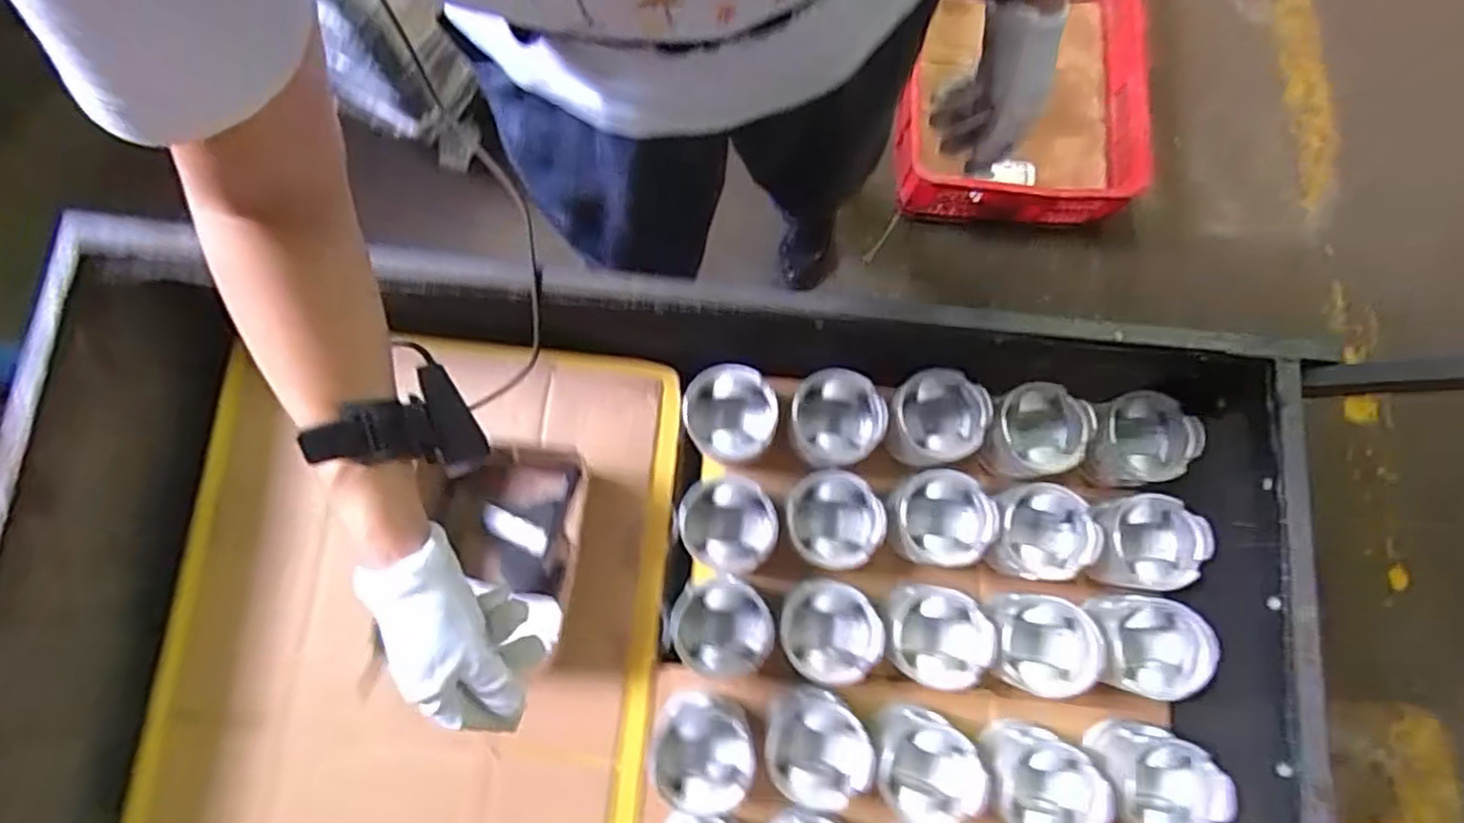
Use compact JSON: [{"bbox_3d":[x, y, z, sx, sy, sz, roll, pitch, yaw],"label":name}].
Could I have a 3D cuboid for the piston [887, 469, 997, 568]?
[{"bbox_3d":[0.207,0.108,0.714,0.090,0.067,0.090,0,78,-1],"label":"piston"}]

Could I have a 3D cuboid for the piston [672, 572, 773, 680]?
[{"bbox_3d":[-0.009,0.212,0.702,0.098,0.070,0.090,39,80,7],"label":"piston"}]

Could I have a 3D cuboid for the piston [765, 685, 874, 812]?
[{"bbox_3d":[0.078,0.313,0.672,0.089,0.073,0.095,0,78,-1],"label":"piston"}]

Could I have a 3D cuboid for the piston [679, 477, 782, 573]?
[{"bbox_3d":[-0.003,0.114,0.715,0.094,0.081,0.090,0,78,-1],"label":"piston"}]

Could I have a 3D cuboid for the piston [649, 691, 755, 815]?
[{"bbox_3d":[-0.030,0.319,0.673,0.094,0.076,0.093,0,78,-1],"label":"piston"}]

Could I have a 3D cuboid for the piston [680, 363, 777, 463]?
[{"bbox_3d":[-0.001,0.006,0.739,0.091,0.074,0.090,0,78,-1],"label":"piston"}]

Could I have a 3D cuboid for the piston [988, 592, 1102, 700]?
[{"bbox_3d":[0.292,0.225,0.688,0.099,0.061,0.093,10,78,1],"label":"piston"}]

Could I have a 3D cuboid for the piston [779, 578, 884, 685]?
[{"bbox_3d":[0.094,0.211,0.694,0.093,0.070,0.089,0,78,-1],"label":"piston"}]

